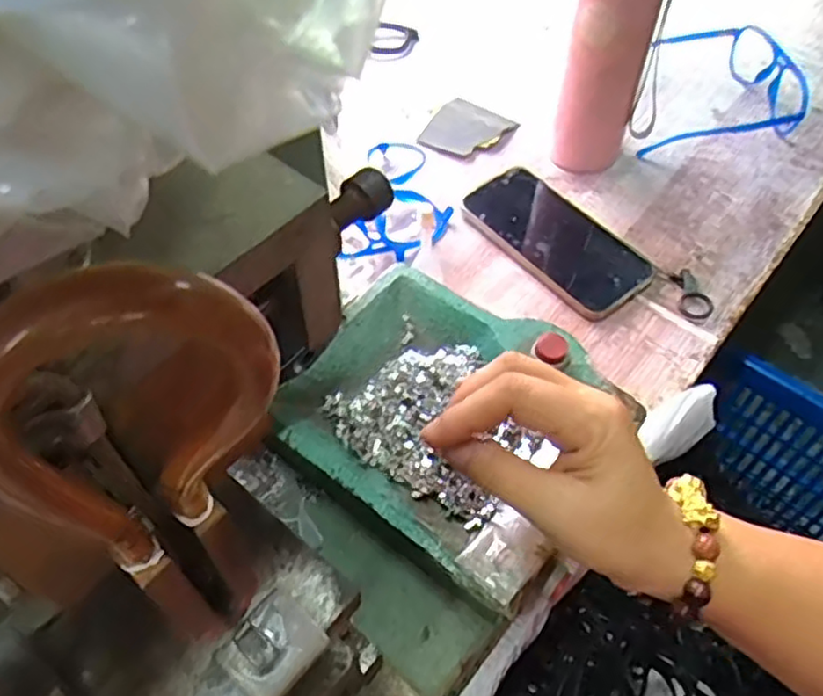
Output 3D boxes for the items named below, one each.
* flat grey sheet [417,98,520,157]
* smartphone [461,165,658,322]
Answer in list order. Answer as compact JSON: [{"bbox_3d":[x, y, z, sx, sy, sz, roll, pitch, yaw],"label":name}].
[{"bbox_3d":[0.054,-0.208,0.657,0.069,0.012,0.071,23,58,16],"label":"flat grey sheet"},{"bbox_3d":[0.120,-0.093,0.569,0.088,0.012,0.161,-33,61,-20],"label":"smartphone"}]

